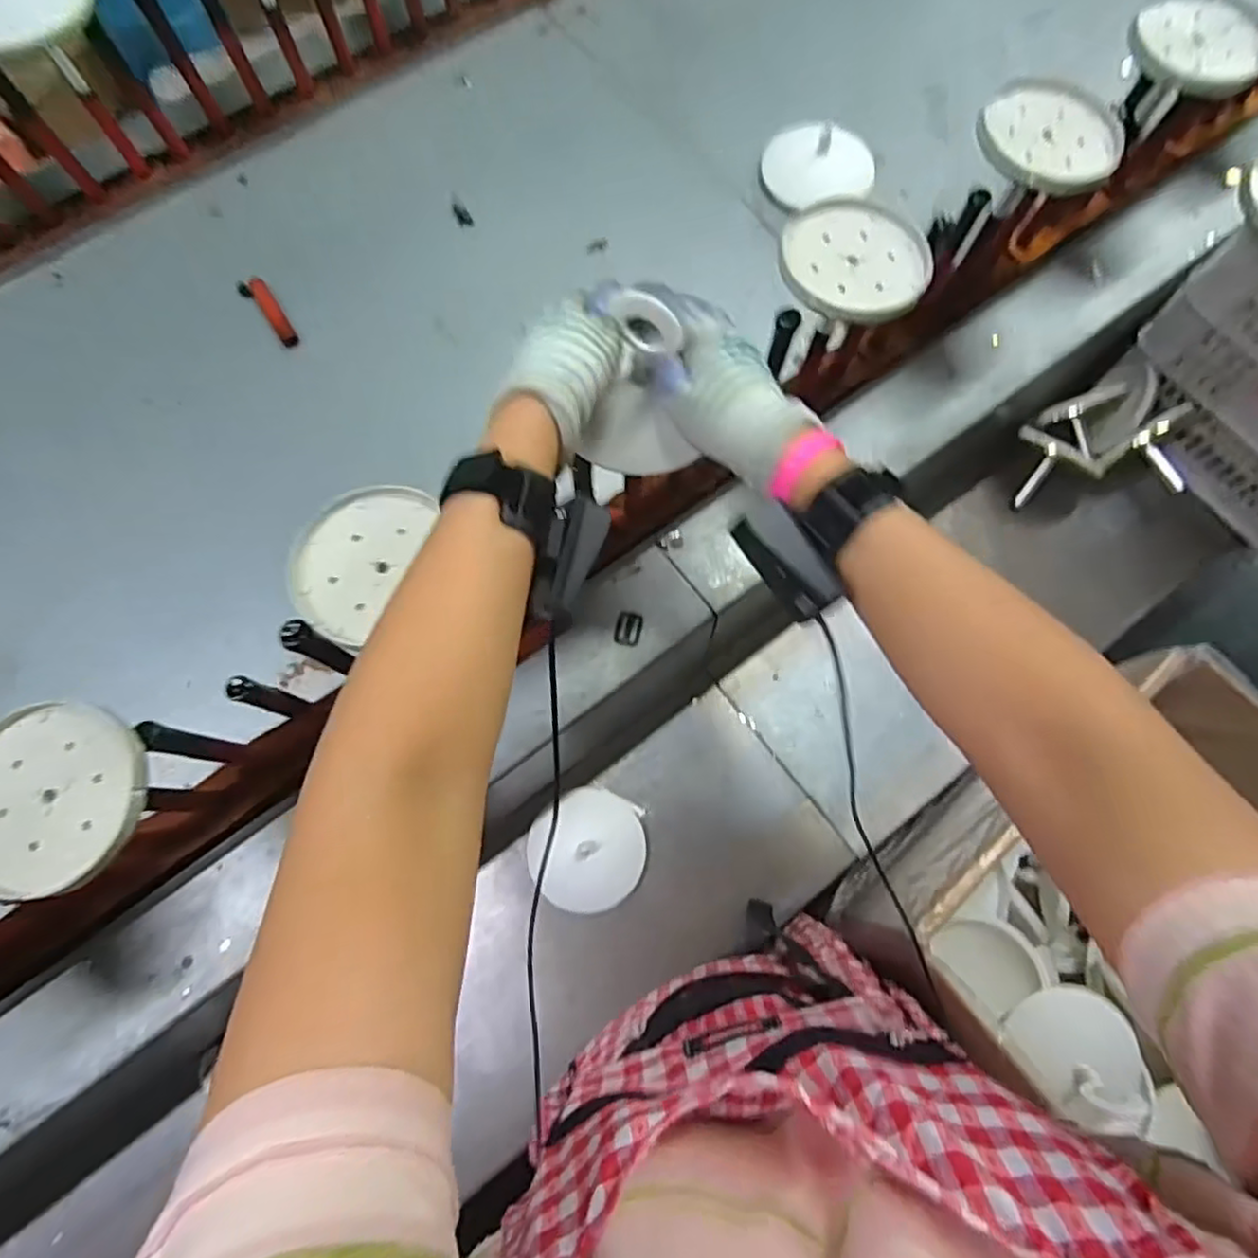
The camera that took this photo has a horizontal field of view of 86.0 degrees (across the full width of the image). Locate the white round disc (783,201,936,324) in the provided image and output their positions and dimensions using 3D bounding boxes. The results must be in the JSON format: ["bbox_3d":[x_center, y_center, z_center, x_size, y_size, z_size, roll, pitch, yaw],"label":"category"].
[{"bbox_3d":[0.172,-0.283,0.514,0.111,0.008,0.106,0,74,0],"label":"white round disc"}]

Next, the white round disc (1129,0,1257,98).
[{"bbox_3d":[0.500,-0.513,0.587,0.111,0.018,0.111,0,74,0],"label":"white round disc"}]

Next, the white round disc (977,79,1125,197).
[{"bbox_3d":[0.344,-0.403,0.546,0.112,0.015,0.125,38,77,10],"label":"white round disc"}]

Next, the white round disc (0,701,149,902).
[{"bbox_3d":[-0.342,0.099,0.399,0.109,0.013,0.109,0,74,0],"label":"white round disc"}]

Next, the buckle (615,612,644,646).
[{"bbox_3d":[0.000,-0.001,0.624,0.024,0.004,0.031,10,75,2],"label":"buckle"}]

